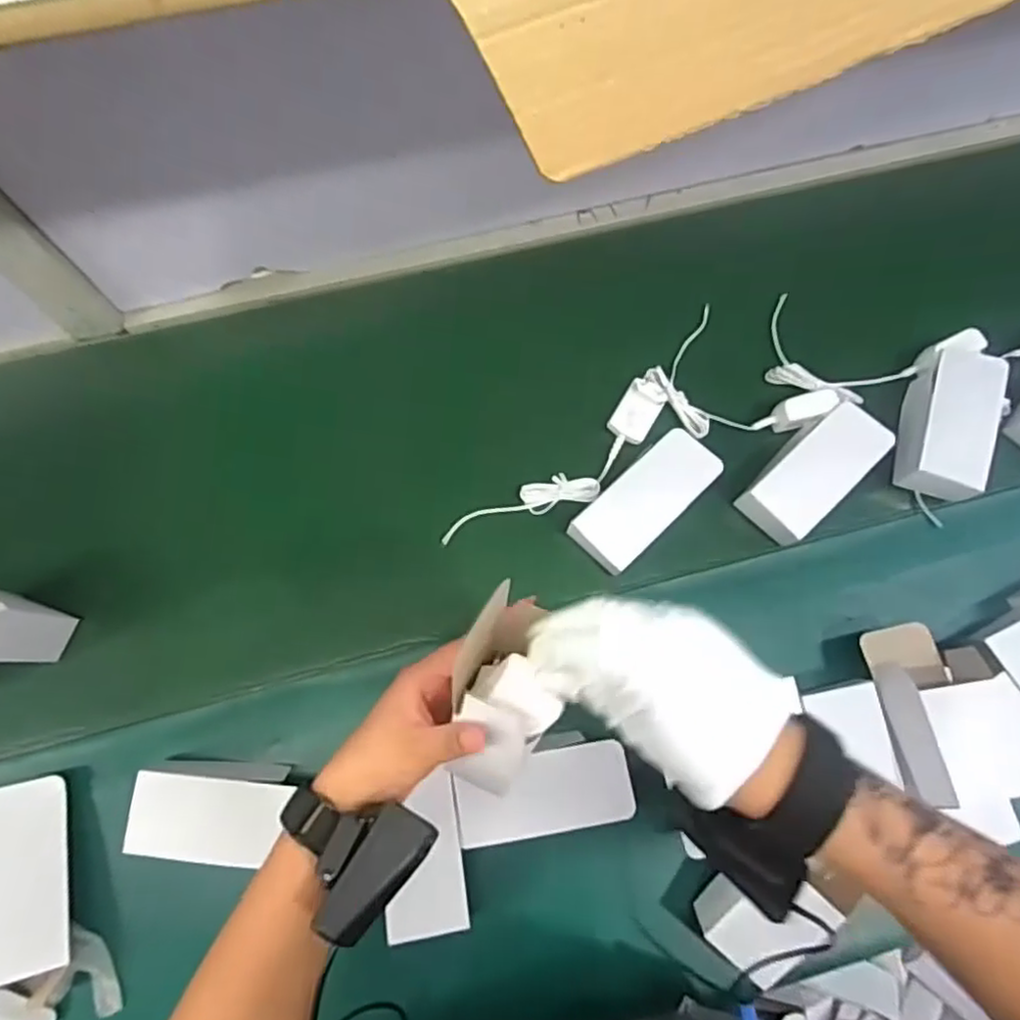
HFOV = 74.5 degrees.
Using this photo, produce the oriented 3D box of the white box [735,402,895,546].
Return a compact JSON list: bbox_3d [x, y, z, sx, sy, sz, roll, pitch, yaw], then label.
[{"bbox_3d":[0.295,-0.037,0.655,0.146,0.044,0.070,-42,79,-11],"label":"white box"}]

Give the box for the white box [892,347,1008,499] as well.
[{"bbox_3d":[0.434,-0.085,0.664,0.071,0.050,0.158,20,75,5],"label":"white box"}]

